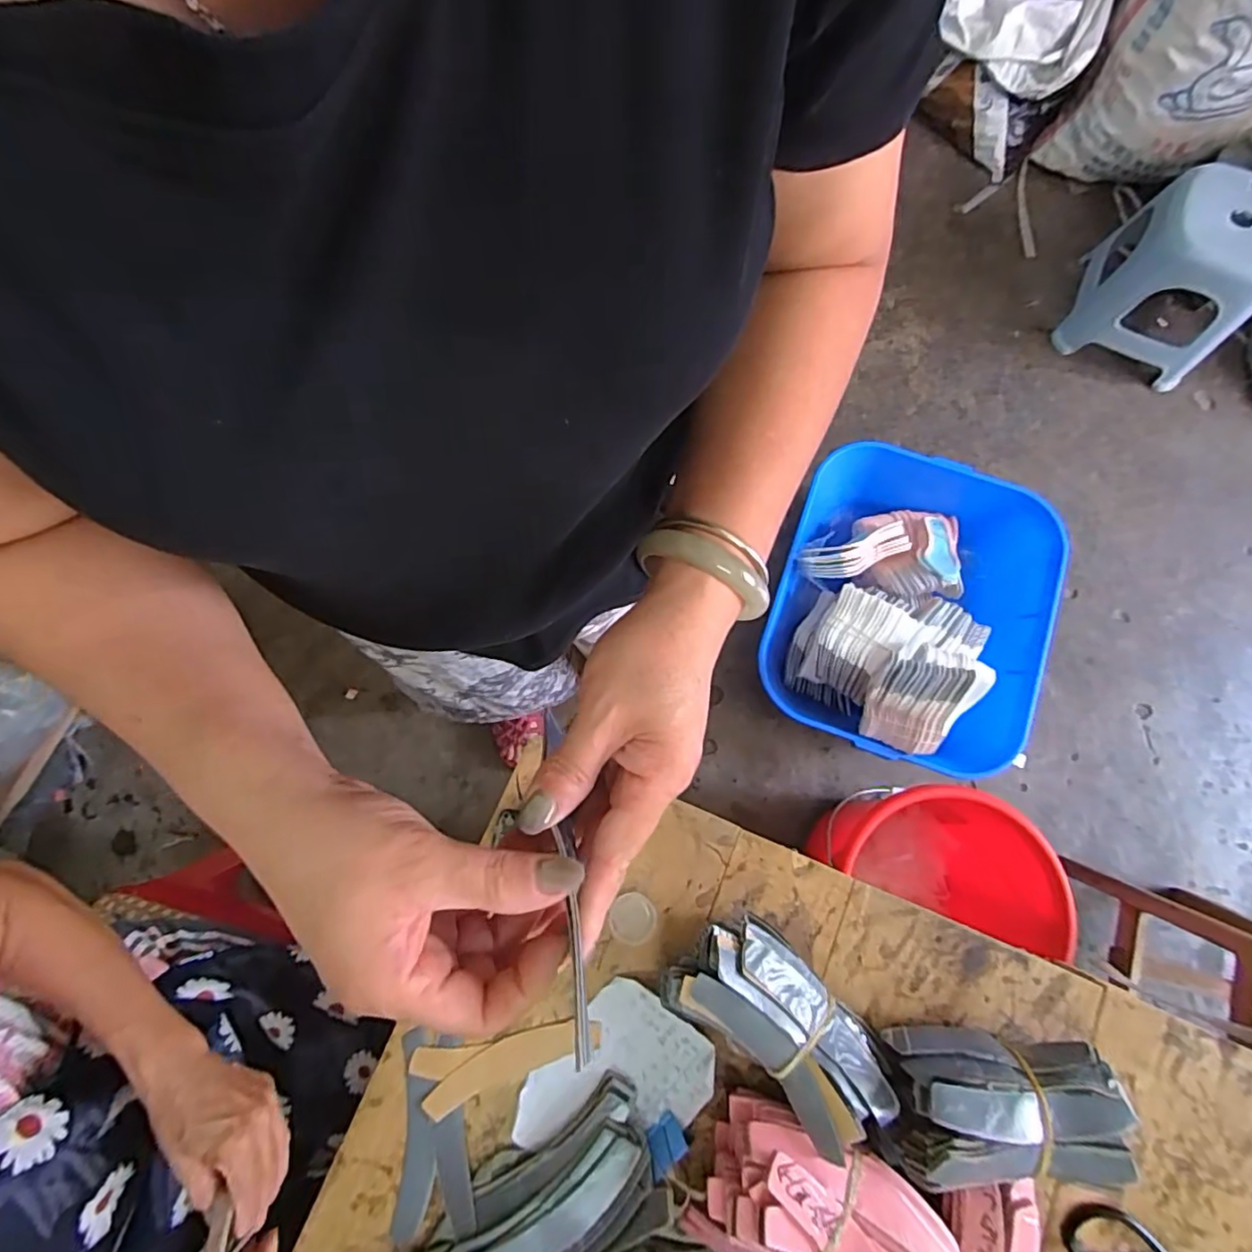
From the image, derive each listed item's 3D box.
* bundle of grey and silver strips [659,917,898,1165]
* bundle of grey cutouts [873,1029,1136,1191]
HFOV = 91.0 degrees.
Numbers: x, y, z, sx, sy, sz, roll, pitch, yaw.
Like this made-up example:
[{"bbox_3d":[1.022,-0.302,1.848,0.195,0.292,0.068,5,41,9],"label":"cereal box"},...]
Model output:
[{"bbox_3d":[0.130,0.350,0.532,0.113,0.071,0.200,-44,81,-9],"label":"bundle of grey and silver strips"},{"bbox_3d":[0.314,0.409,0.523,0.196,0.098,0.104,3,77,1],"label":"bundle of grey cutouts"}]

